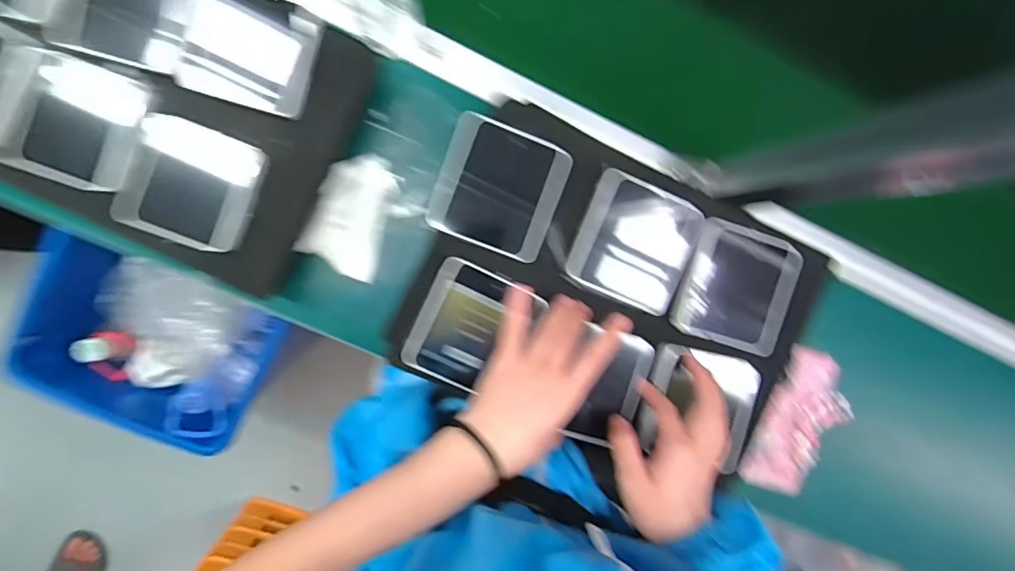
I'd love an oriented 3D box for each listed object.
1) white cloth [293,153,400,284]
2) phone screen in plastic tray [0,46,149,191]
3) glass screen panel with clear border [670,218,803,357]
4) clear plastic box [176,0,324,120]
[{"bbox_3d":[-0.158,-0.074,0.523,0.077,0.014,0.123,23,91,-9],"label":"white cloth"},{"bbox_3d":[-0.366,-0.137,0.422,0.101,0.016,0.100,15,92,-8],"label":"phone screen in plastic tray"},{"bbox_3d":[0.202,0.003,0.441,0.100,0.015,0.100,17,92,-8],"label":"glass screen panel with clear border"},{"bbox_3d":[-0.224,-0.208,0.443,0.103,0.017,0.096,15,92,-8],"label":"clear plastic box"}]

